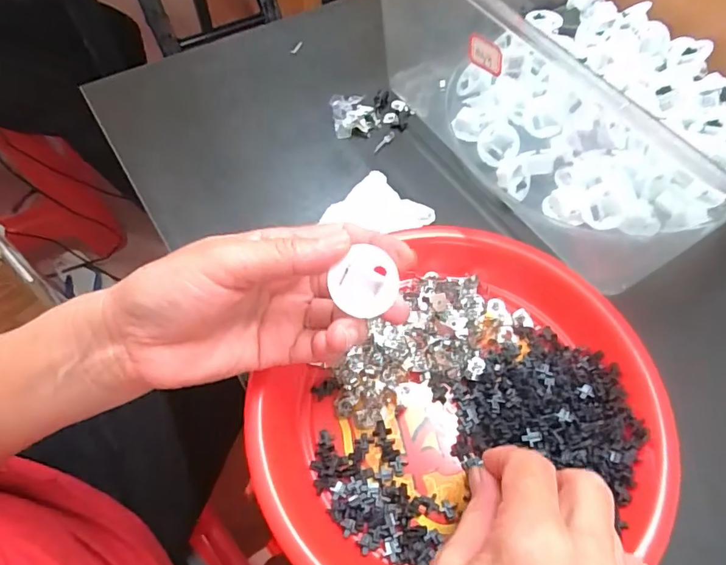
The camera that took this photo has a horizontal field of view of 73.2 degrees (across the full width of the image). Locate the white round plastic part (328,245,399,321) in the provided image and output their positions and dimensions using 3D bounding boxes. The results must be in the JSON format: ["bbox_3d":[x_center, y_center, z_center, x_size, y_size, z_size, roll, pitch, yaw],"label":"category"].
[{"bbox_3d":[0.001,0.000,0.235,0.033,0.033,0.004,-7,23,-17],"label":"white round plastic part"}]

